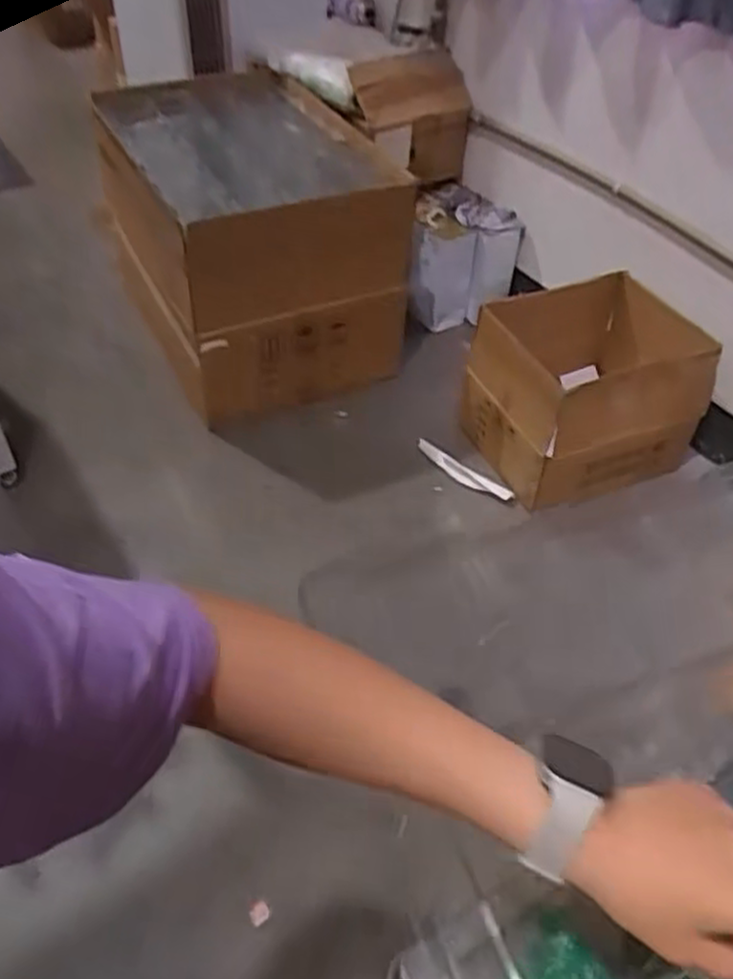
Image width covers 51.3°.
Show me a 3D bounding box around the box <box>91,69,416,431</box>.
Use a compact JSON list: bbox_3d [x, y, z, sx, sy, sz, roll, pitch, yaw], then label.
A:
[{"bbox_3d":[-0.259,-0.552,1.698,0.498,0.490,0.655,-22,50,-23],"label":"box"}]

